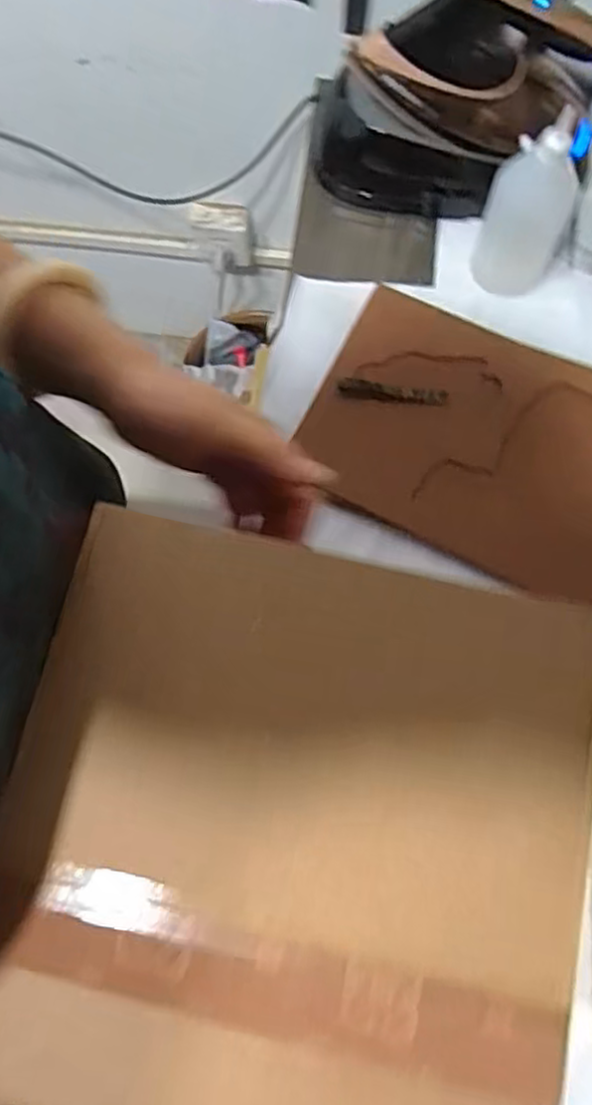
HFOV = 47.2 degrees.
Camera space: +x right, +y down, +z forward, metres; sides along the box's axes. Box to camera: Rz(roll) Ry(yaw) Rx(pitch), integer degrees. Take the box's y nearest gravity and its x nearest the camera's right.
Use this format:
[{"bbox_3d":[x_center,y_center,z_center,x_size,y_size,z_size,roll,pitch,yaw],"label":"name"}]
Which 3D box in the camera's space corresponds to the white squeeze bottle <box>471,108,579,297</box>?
[{"bbox_3d":[0.223,-0.331,0.646,0.079,0.161,0.067,18,77,6],"label":"white squeeze bottle"}]

